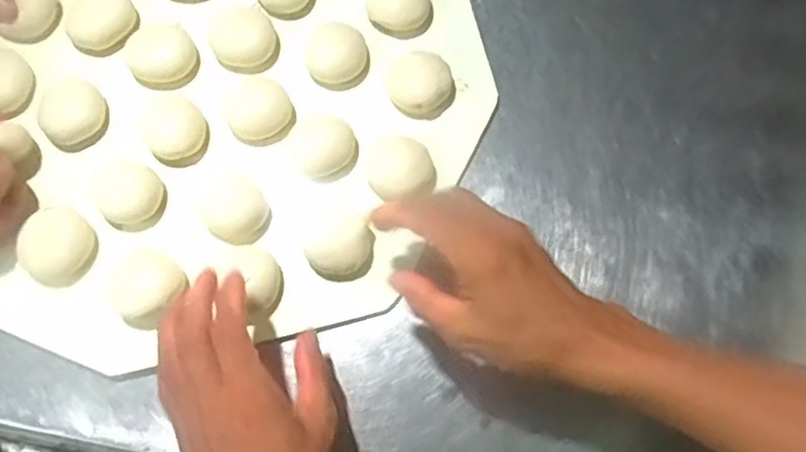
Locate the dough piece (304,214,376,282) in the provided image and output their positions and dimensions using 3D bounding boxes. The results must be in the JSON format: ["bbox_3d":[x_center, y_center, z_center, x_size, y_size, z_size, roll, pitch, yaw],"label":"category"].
[{"bbox_3d":[-0.044,0.017,0.460,0.046,0.033,0.041,10,76,1],"label":"dough piece"}]

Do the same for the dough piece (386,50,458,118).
[{"bbox_3d":[0.013,-0.110,0.497,0.048,0.021,0.053,-35,79,-10],"label":"dough piece"}]

